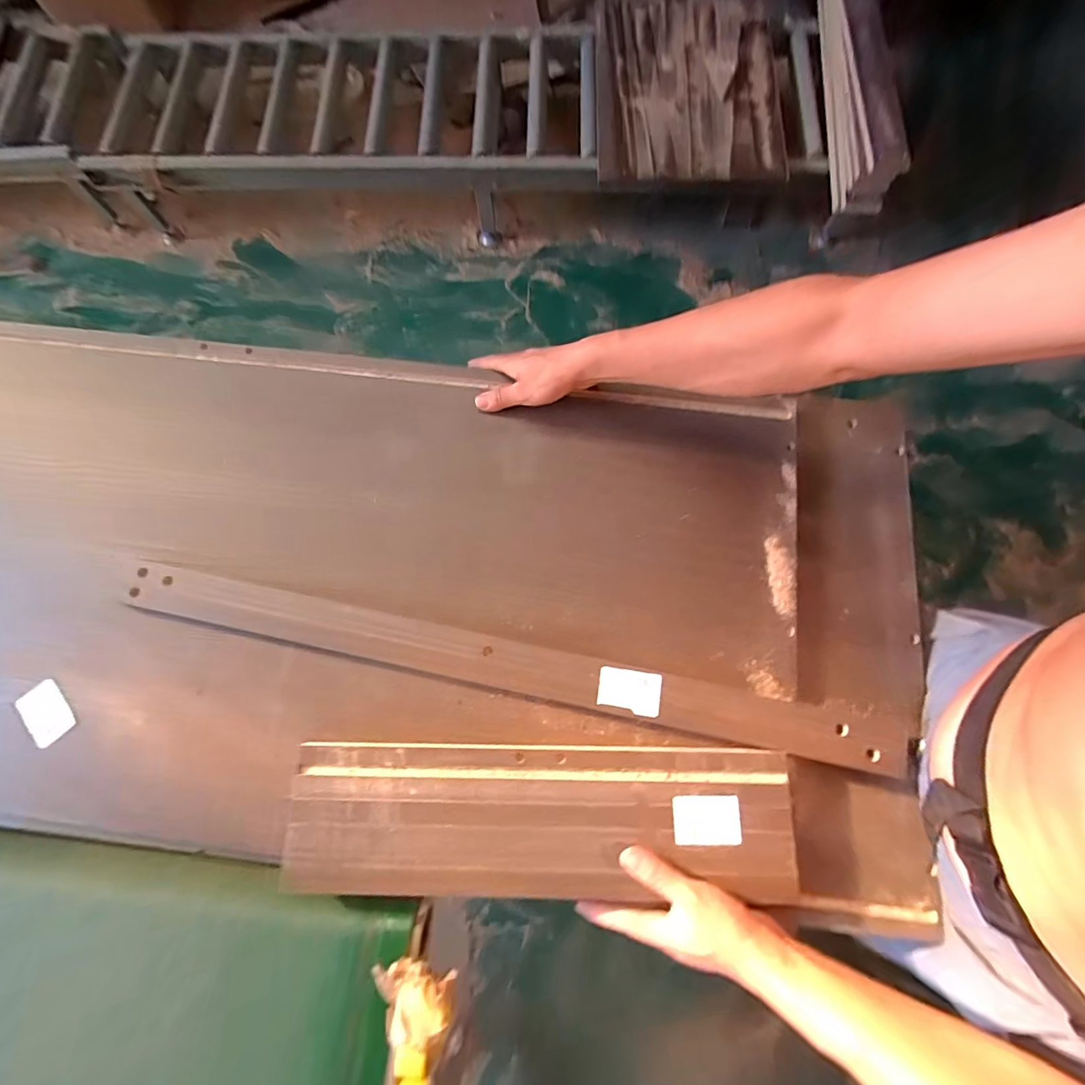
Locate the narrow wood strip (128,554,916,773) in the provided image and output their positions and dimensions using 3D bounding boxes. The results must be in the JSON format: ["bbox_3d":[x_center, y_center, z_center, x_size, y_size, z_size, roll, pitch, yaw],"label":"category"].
[{"bbox_3d":[-0.046,0.125,0.496,0.802,0.019,0.046,12,76,4],"label":"narrow wood strip"}]

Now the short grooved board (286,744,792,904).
[{"bbox_3d":[-0.001,0.267,0.458,0.475,0.015,0.132,0,75,1],"label":"short grooved board"}]

